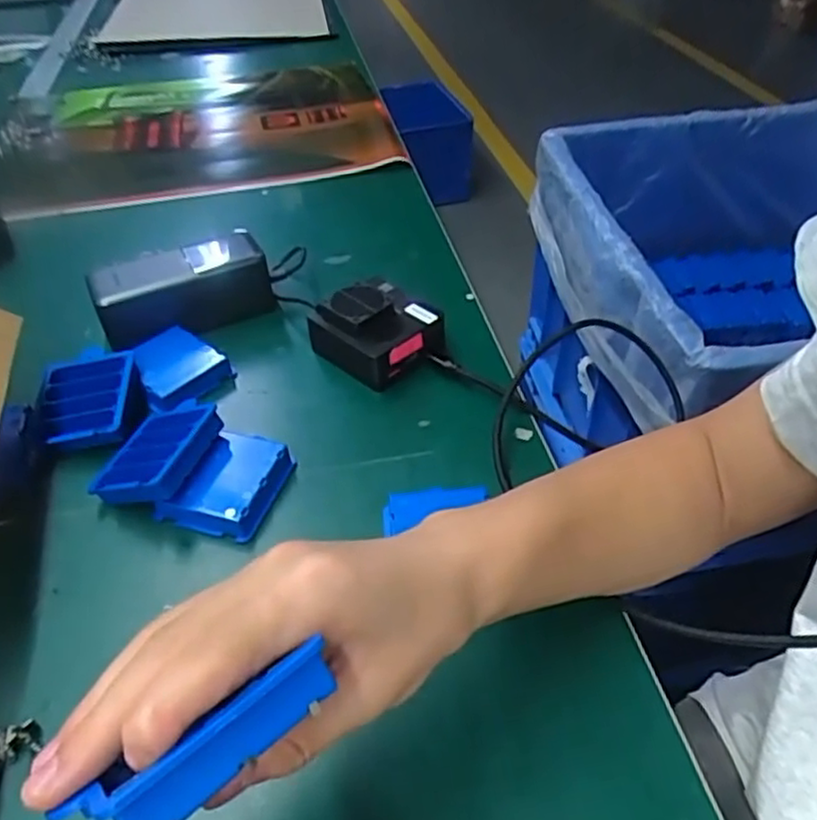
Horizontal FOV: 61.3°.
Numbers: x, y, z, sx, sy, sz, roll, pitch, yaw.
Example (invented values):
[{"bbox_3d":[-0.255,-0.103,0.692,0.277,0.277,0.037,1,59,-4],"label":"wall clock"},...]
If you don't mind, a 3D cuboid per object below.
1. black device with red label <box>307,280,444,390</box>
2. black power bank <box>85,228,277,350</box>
[{"bbox_3d":[-0.023,-0.062,0.508,0.067,0.052,0.082,-33,52,-29],"label":"black device with red label"},{"bbox_3d":[-0.180,-0.097,0.546,0.130,0.057,0.065,-23,47,-20],"label":"black power bank"}]

